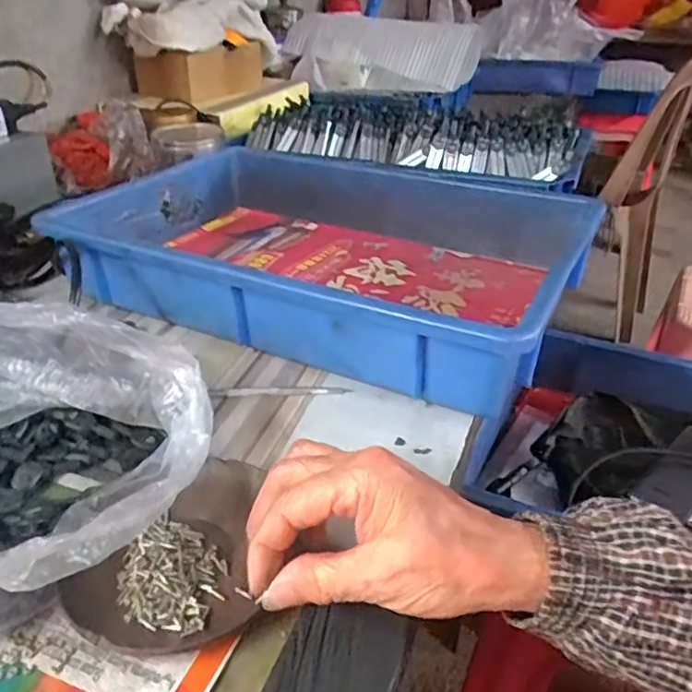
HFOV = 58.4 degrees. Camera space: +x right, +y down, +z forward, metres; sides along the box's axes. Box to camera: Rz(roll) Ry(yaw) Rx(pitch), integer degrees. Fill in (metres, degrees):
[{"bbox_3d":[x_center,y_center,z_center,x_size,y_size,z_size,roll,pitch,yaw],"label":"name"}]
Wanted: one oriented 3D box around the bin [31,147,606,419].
[{"bbox_3d":[-0.013,-0.091,0.574,0.415,0.079,0.304,15,35,23],"label":"bin"}]

